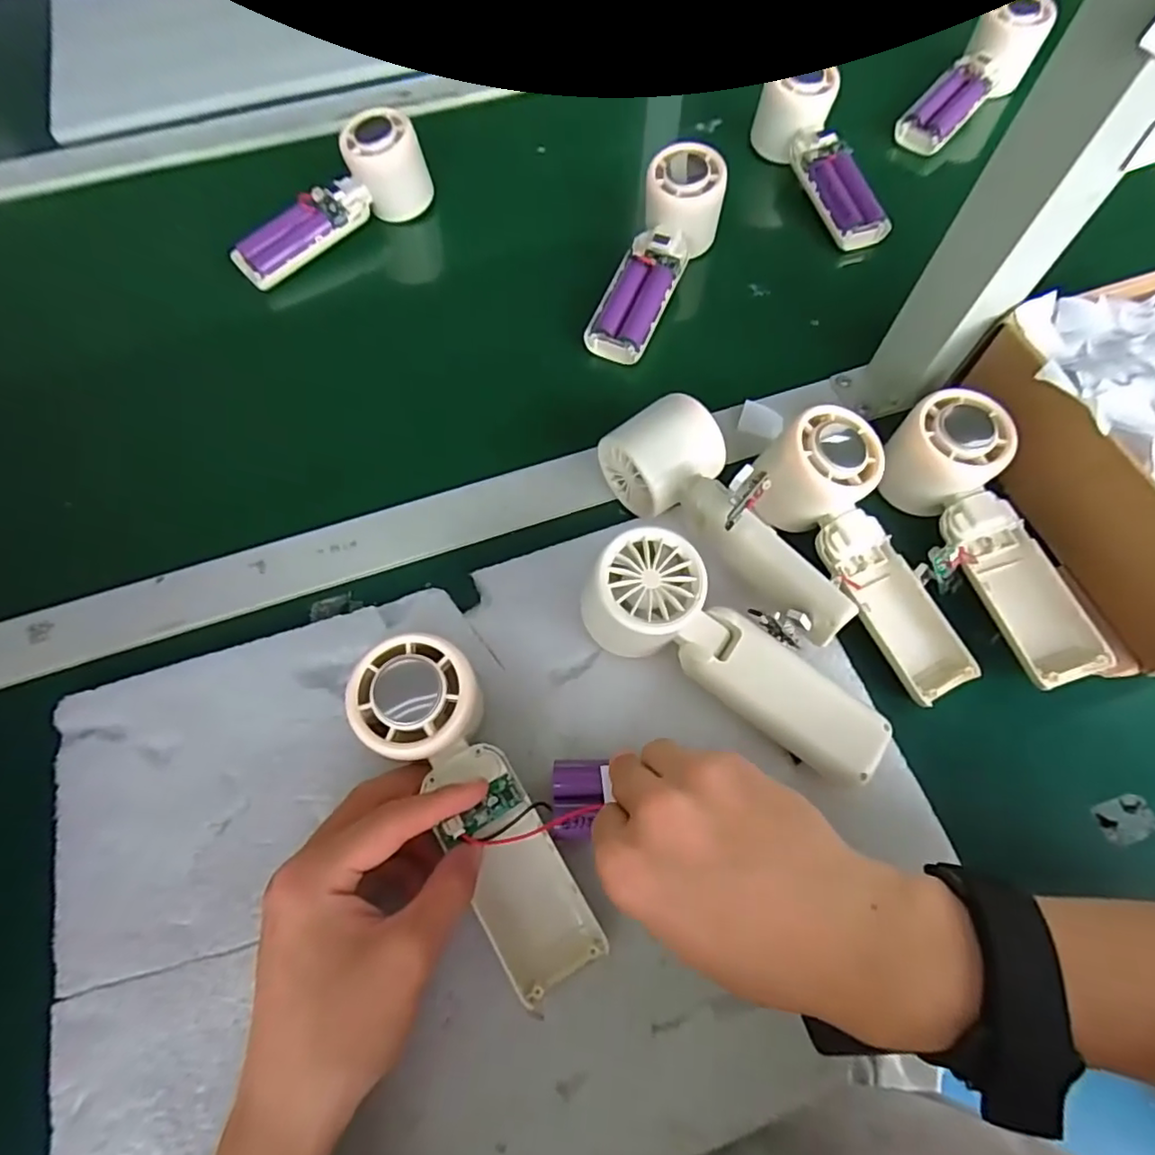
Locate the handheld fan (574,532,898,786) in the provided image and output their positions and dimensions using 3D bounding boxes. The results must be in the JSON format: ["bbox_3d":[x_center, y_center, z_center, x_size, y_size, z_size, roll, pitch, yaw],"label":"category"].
[{"bbox_3d":[0.077,0.039,0.309,0.161,0.050,0.053,35,72,0],"label":"handheld fan"}]

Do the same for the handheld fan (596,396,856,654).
[{"bbox_3d":[0.083,-0.029,0.336,0.055,0.054,0.157,-34,70,-14],"label":"handheld fan"}]

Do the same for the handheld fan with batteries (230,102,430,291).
[{"bbox_3d":[-0.189,-0.286,0.463,0.163,0.062,0.042,-41,72,-16],"label":"handheld fan with batteries"}]

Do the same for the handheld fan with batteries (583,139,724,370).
[{"bbox_3d":[0.057,-0.229,0.439,0.052,0.038,0.165,24,84,10],"label":"handheld fan with batteries"}]

